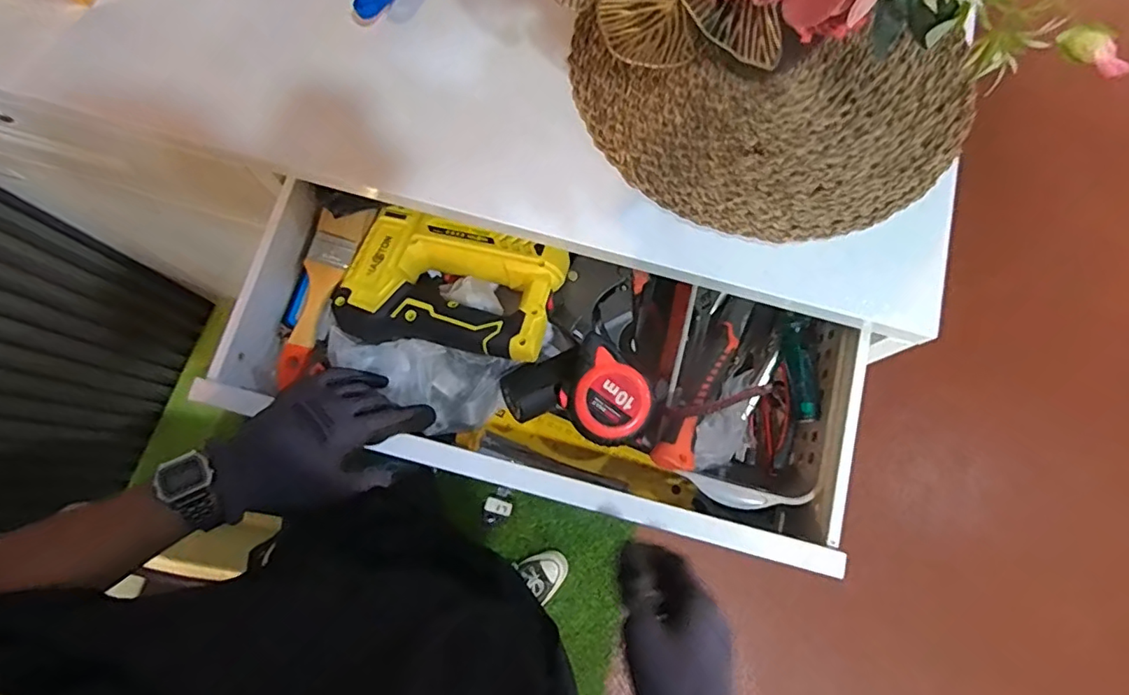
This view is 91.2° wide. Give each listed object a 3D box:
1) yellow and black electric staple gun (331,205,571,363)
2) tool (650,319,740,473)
[{"bbox_3d":[-0.106,-0.056,0.525,0.195,0.050,0.133,15,76,3],"label":"yellow and black electric staple gun"},{"bbox_3d":[0.122,0.039,0.491,0.033,0.020,0.152,25,65,11],"label":"tool"}]

